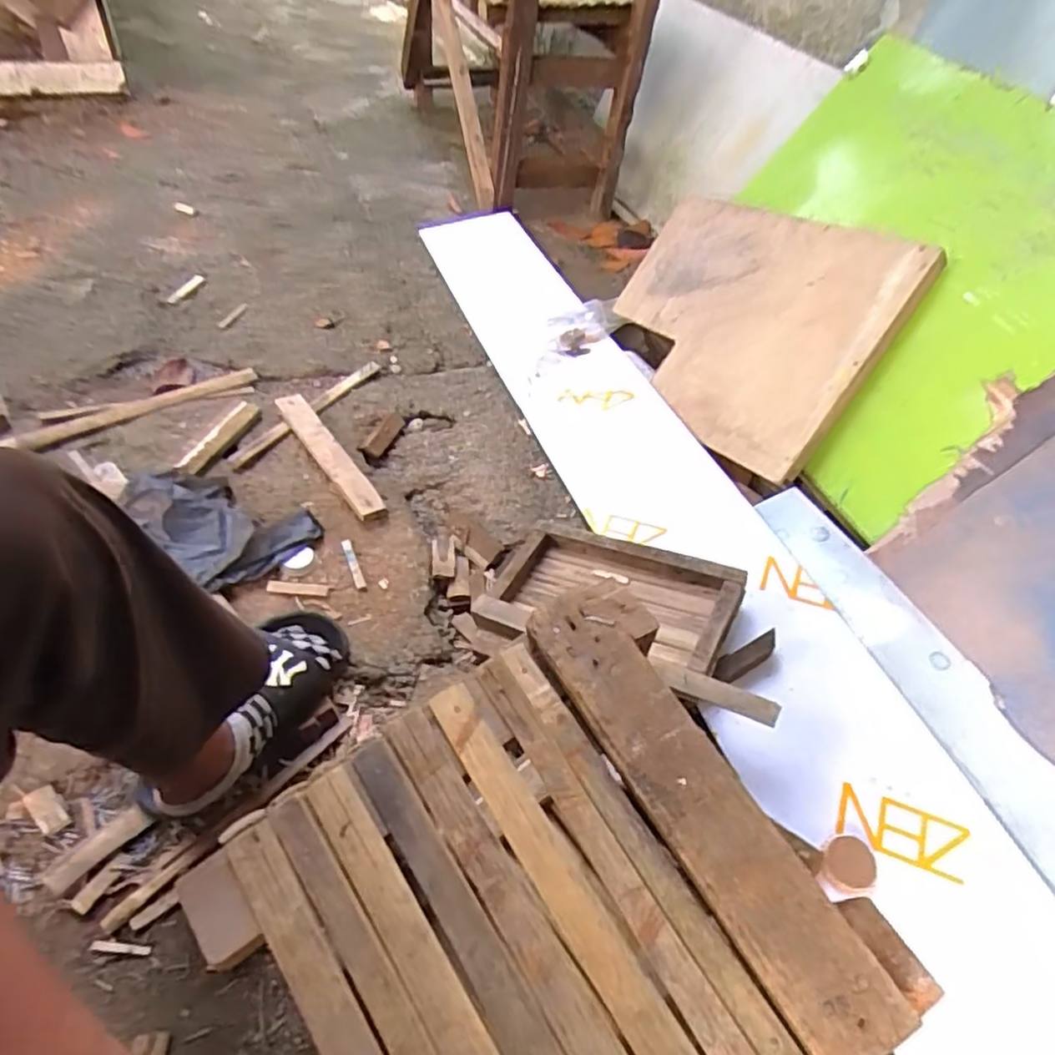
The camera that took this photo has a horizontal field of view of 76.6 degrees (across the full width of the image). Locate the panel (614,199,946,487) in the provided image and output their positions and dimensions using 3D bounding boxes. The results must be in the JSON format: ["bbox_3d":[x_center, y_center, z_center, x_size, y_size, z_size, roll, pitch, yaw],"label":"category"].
[{"bbox_3d":[0.348,-0.355,1.153,0.511,0.395,0.054,40,14,36],"label":"panel"}]

